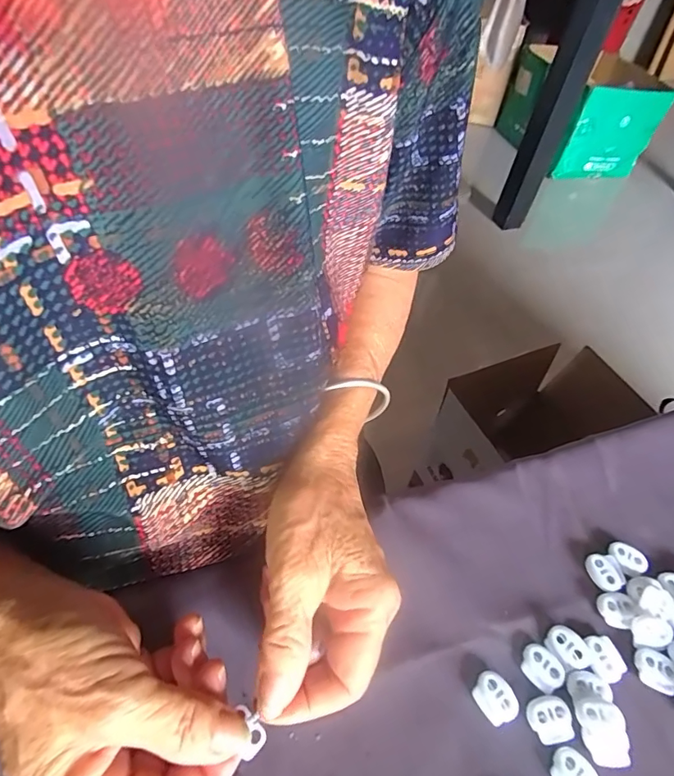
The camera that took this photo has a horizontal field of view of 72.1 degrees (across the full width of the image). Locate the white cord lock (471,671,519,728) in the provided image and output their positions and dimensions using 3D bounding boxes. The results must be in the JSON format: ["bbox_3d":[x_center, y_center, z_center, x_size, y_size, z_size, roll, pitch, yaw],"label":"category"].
[{"bbox_3d":[0.081,0.161,0.239,0.017,0.006,0.023,-27,56,-26],"label":"white cord lock"}]

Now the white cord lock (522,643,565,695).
[{"bbox_3d":[0.111,0.150,0.249,0.018,0.004,0.022,-29,57,-27],"label":"white cord lock"}]

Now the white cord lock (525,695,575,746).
[{"bbox_3d":[0.108,0.168,0.235,0.021,0.004,0.019,-9,50,-13],"label":"white cord lock"}]

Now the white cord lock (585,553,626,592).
[{"bbox_3d":[0.166,0.113,0.286,0.019,0.006,0.022,-6,50,-11],"label":"white cord lock"}]

